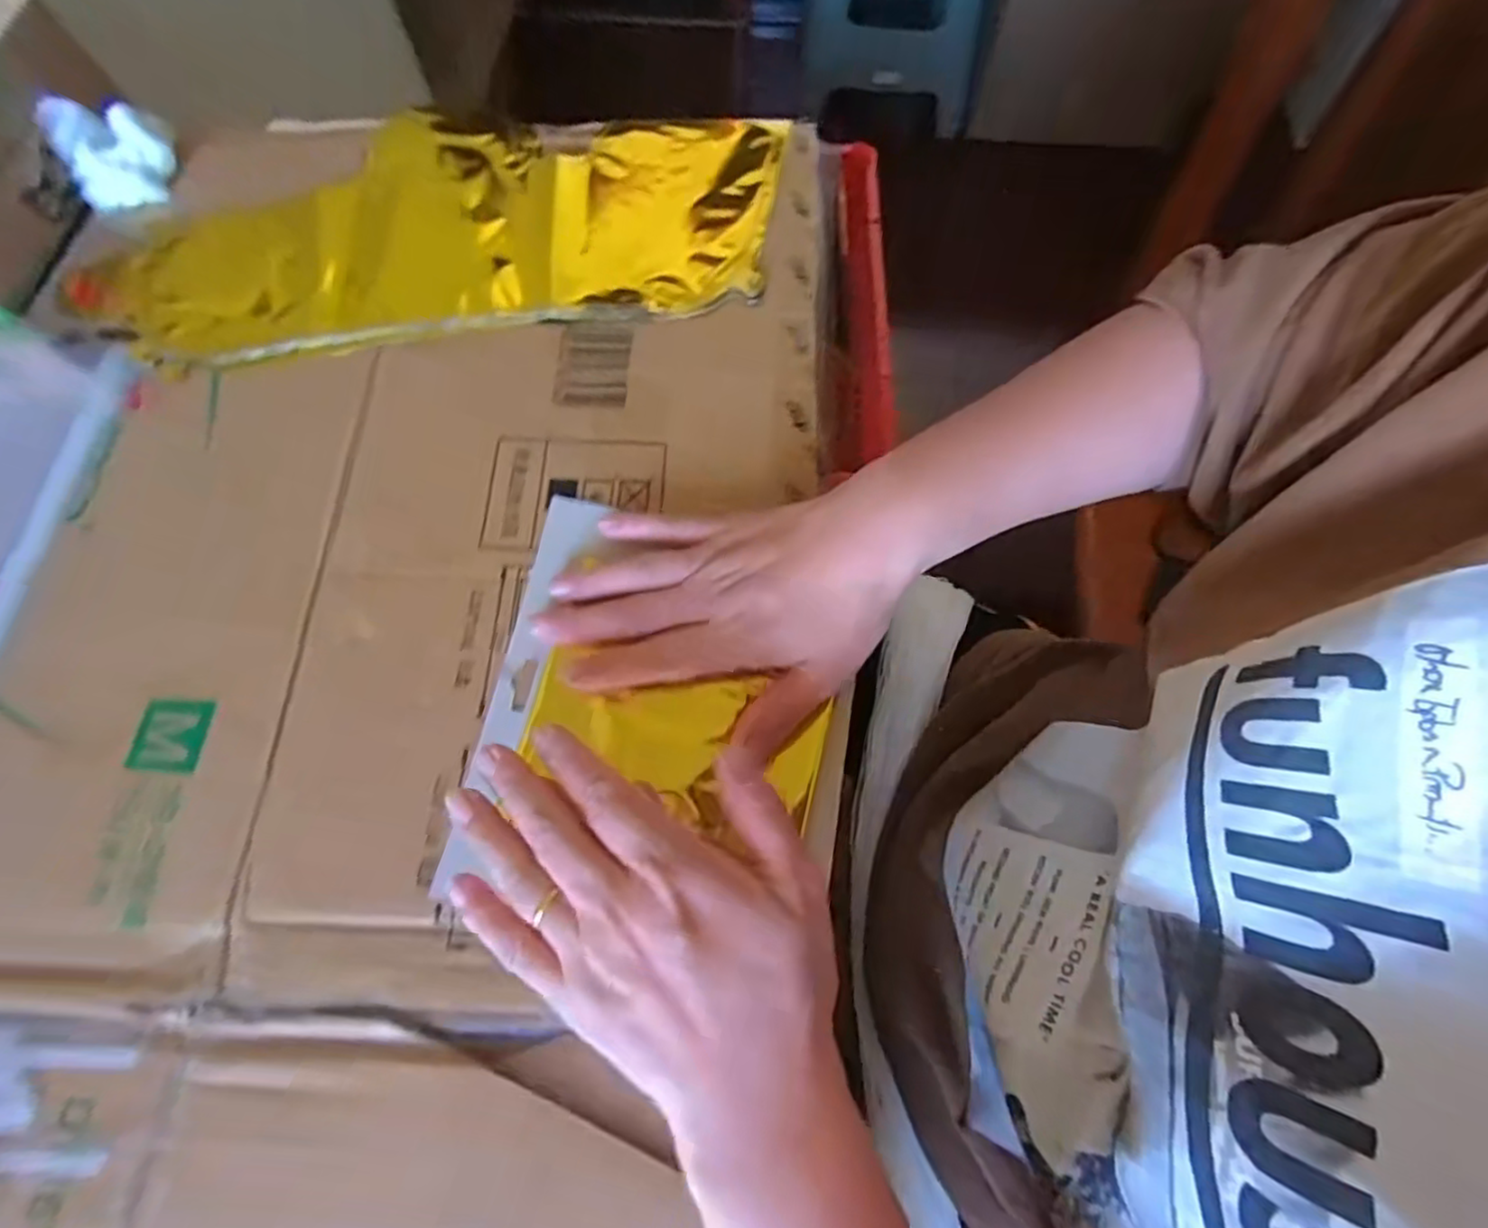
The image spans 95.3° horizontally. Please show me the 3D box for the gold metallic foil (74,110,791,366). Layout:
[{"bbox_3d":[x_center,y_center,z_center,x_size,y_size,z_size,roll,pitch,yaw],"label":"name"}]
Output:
[{"bbox_3d":[-0.183,-0.238,0.410,0.407,0.015,0.170,-7,70,0],"label":"gold metallic foil"}]

